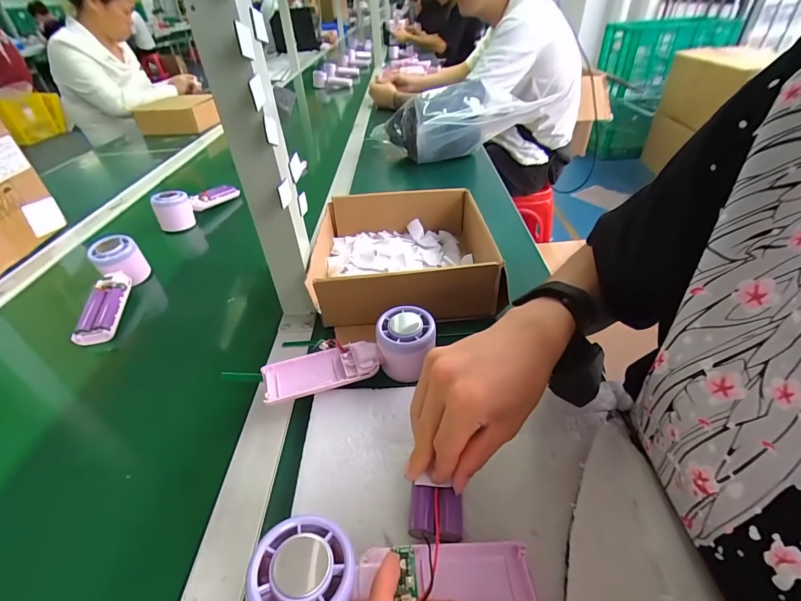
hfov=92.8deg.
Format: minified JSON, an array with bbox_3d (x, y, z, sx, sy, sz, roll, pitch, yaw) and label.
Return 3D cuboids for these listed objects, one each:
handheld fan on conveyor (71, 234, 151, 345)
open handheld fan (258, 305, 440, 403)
[{"bbox_3d":[-0.376,-0.020,0.491,0.051,0.053,0.153,-12,43,-11],"label":"handheld fan on conveyor"},{"bbox_3d":[-0.047,0.053,0.362,0.163,0.047,0.062,-9,42,-8],"label":"open handheld fan"}]

